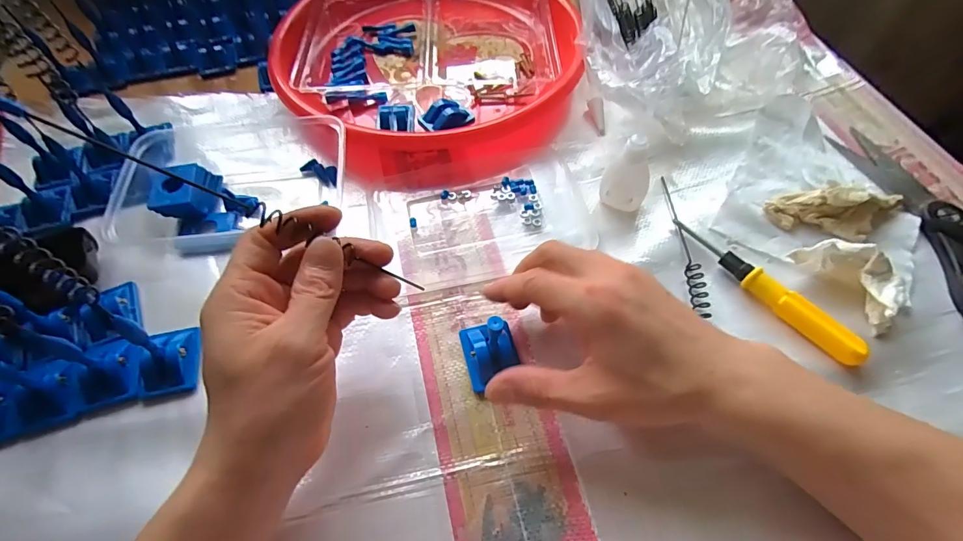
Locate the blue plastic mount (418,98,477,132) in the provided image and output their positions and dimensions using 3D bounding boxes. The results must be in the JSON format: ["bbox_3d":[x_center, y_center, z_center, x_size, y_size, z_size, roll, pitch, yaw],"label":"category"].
[{"bbox_3d":[-0.032,-0.142,0.411,0.047,0.015,0.024,-20,60,-12],"label":"blue plastic mount"}]

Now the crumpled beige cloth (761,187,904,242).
[{"bbox_3d":[0.268,-0.044,0.336,0.099,0.027,0.037,2,58,2],"label":"crumpled beige cloth"}]

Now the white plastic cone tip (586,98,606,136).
[{"bbox_3d":[0.108,-0.142,0.416,0.012,0.010,0.039,-8,76,-5],"label":"white plastic cone tip"}]

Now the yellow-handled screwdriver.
[{"bbox_3d":[0.197,0.009,0.315,0.016,0.020,0.139,-30,63,-17],"label":"yellow-handled screwdriver"}]

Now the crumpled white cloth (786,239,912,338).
[{"bbox_3d":[0.253,0.004,0.305,0.037,0.037,0.070,-27,62,-15],"label":"crumpled white cloth"}]

